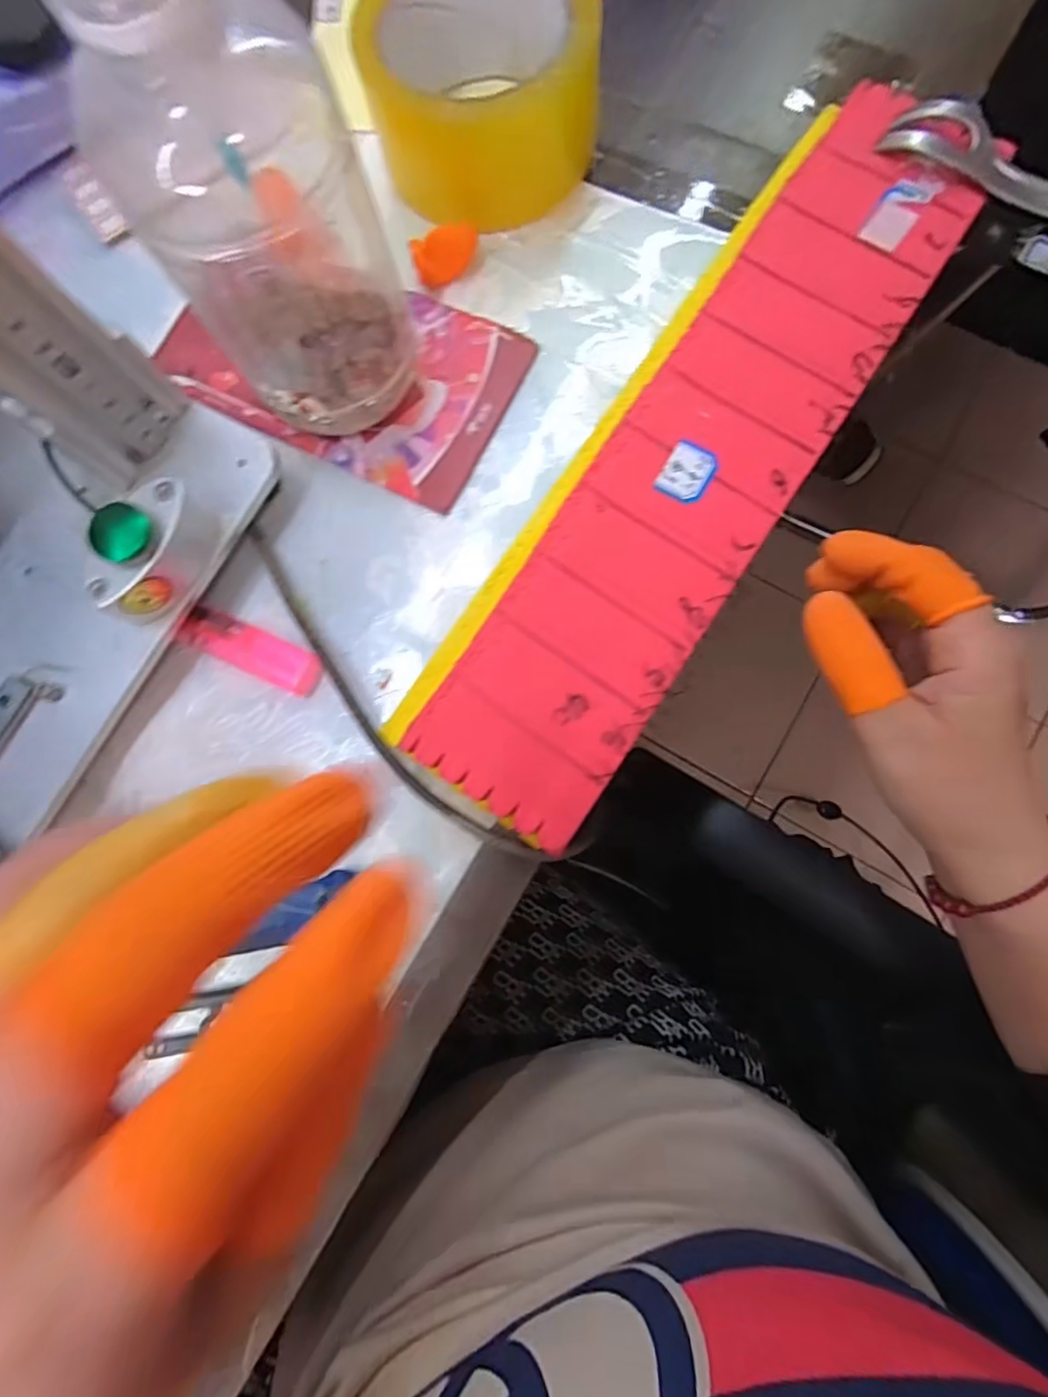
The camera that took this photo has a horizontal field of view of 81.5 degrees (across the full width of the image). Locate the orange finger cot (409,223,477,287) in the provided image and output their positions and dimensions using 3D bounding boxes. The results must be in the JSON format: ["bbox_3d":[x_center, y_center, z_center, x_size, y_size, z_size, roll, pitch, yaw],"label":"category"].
[{"bbox_3d":[-0.036,-0.206,0.283,0.031,0.012,0.016,-25,81,0],"label":"orange finger cot"}]

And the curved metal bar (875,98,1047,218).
[{"bbox_3d":[0.203,-0.220,0.247,0.103,0.024,0.031,32,86,7],"label":"curved metal bar"}]

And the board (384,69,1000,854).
[{"bbox_3d":[0.070,-0.098,0.246,0.084,0.011,0.323,34,85,9],"label":"board"}]

